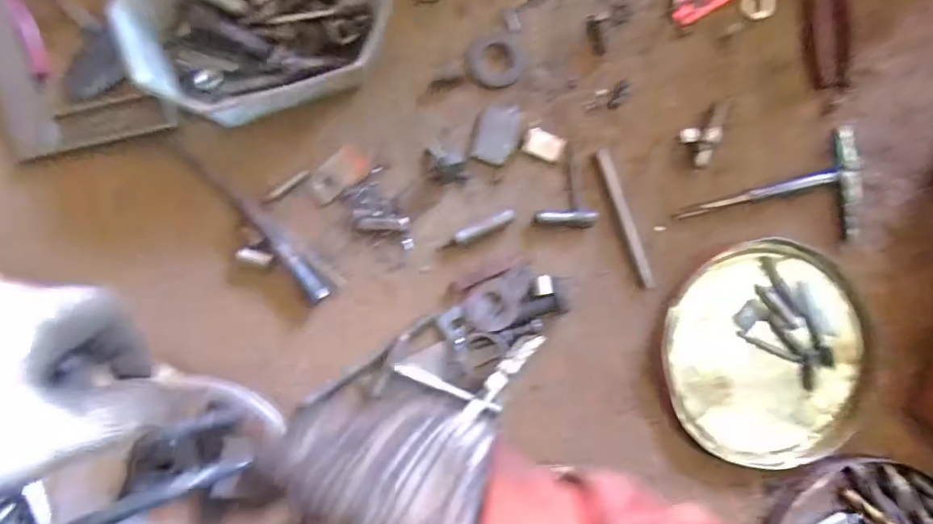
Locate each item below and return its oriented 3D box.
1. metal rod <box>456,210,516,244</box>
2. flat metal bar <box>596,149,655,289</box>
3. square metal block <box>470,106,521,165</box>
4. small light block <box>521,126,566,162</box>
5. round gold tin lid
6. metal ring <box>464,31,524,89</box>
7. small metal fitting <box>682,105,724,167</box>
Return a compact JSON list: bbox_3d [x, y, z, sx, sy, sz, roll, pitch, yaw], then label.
[{"bbox_3d":[0.016,-0.030,0.414,0.052,0.013,0.012,-26,93,0],"label":"metal rod"},{"bbox_3d":[0.137,-0.037,0.426,0.012,0.009,0.122,-20,93,-1],"label":"flat metal bar"},{"bbox_3d":[0.025,-0.106,0.411,0.033,0.004,0.048,14,92,-2],"label":"square metal block"},{"bbox_3d":[0.067,-0.100,0.424,0.032,0.004,0.022,24,92,-3],"label":"small light block"},{"bbox_3d":[0.260,0.080,0.432,0.190,0.018,0.185,0,93,-2],"label":"round gold tin lid"},{"bbox_3d":[0.024,-0.172,0.425,0.047,0.008,0.046,0,93,-2],"label":"metal ring"},{"bbox_3d":[0.201,-0.102,0.423,0.028,0.015,0.035,-31,93,0],"label":"small metal fitting"}]

